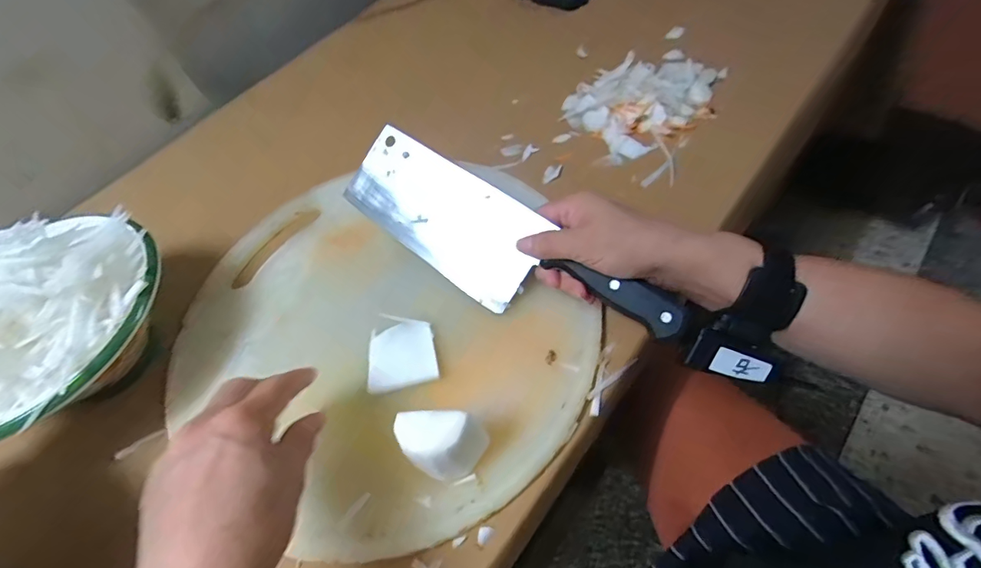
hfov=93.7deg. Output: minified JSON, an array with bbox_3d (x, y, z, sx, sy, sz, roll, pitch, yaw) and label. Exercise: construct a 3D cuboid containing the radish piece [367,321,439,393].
[{"bbox_3d":[-0.068,0.052,0.350,0.052,0.006,0.052,-12,56,2],"label":"radish piece"}]

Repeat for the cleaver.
[{"bbox_3d":[0.005,-0.032,0.364,0.288,0.021,0.087,29,96,17],"label":"cleaver"}]

